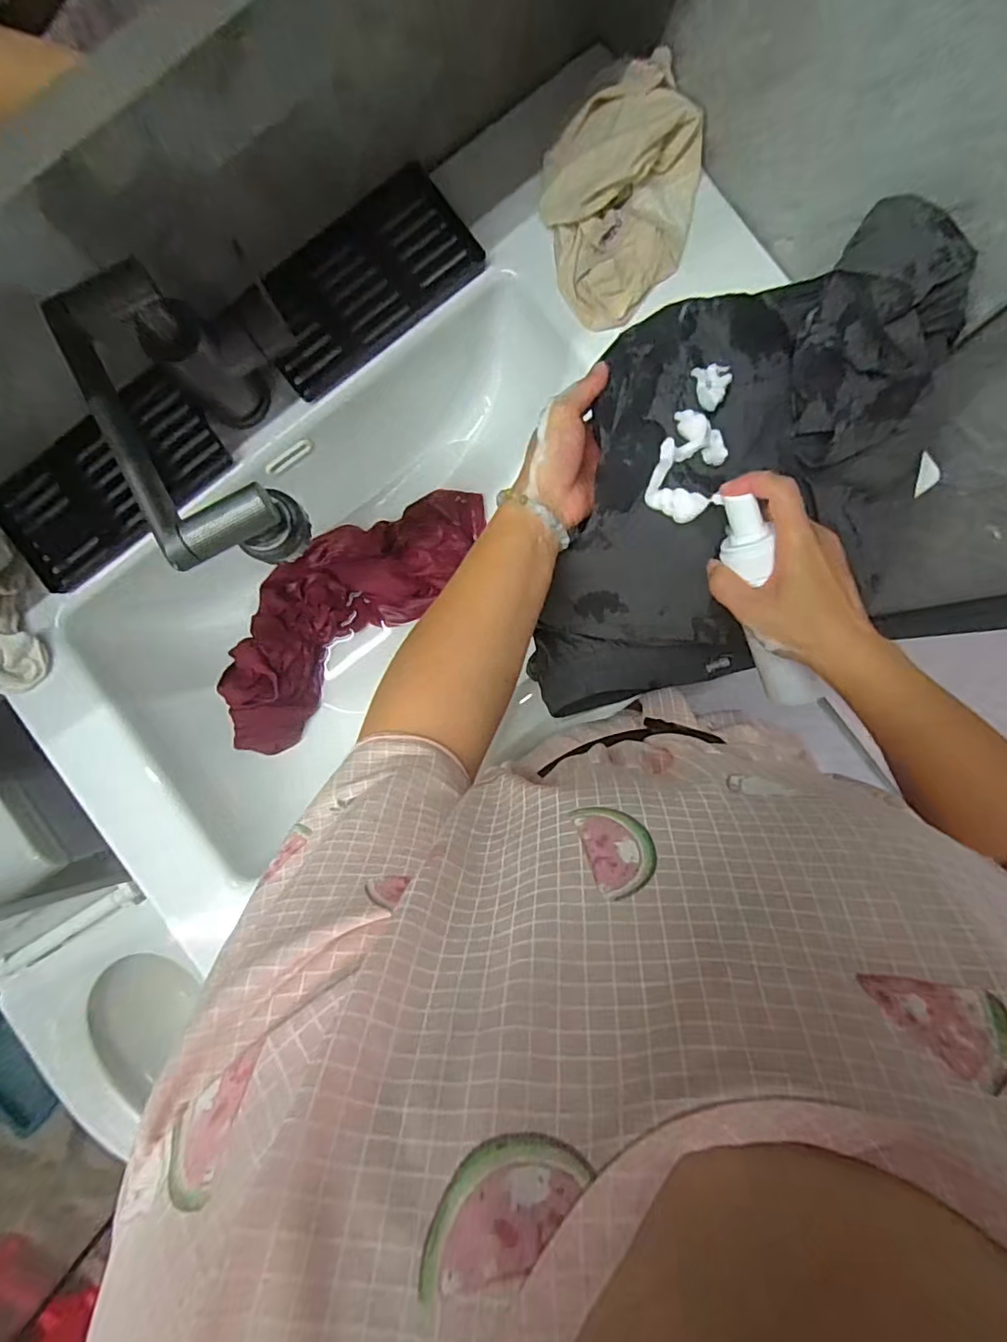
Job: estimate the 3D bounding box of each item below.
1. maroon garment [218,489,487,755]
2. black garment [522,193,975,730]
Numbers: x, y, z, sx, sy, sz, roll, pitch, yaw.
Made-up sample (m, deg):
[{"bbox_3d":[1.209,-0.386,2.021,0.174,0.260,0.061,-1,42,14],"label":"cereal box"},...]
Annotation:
[{"bbox_3d":[-0.181,-0.083,0.627,0.156,0.061,0.364,43,92,2],"label":"maroon garment"},{"bbox_3d":[0.165,-0.129,0.412,0.321,0.153,0.261,-14,89,3],"label":"black garment"}]

